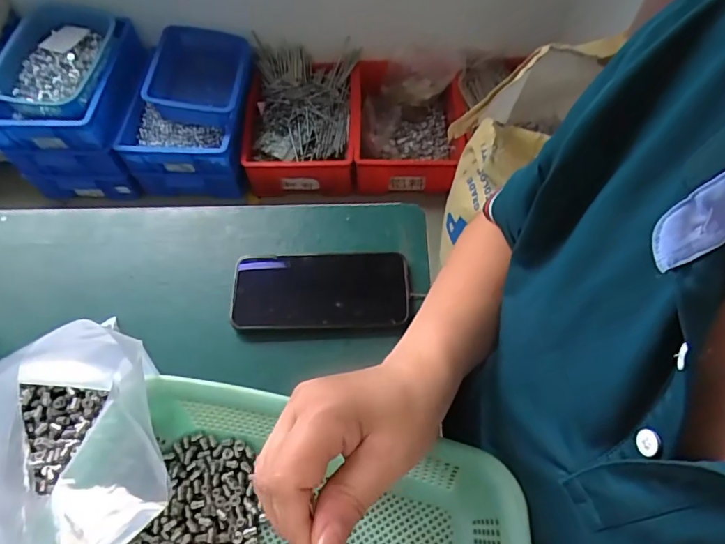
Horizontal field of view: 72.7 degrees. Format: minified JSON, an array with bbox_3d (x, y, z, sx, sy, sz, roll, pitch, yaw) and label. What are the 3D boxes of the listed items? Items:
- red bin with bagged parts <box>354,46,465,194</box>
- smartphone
[{"bbox_3d":[0.137,-0.450,1.456,0.318,0.197,0.424,-1,61,1],"label":"red bin with bagged parts"},{"bbox_3d":[-0.038,0.015,0.455,0.157,0.016,0.076,-2,61,1],"label":"smartphone"}]

